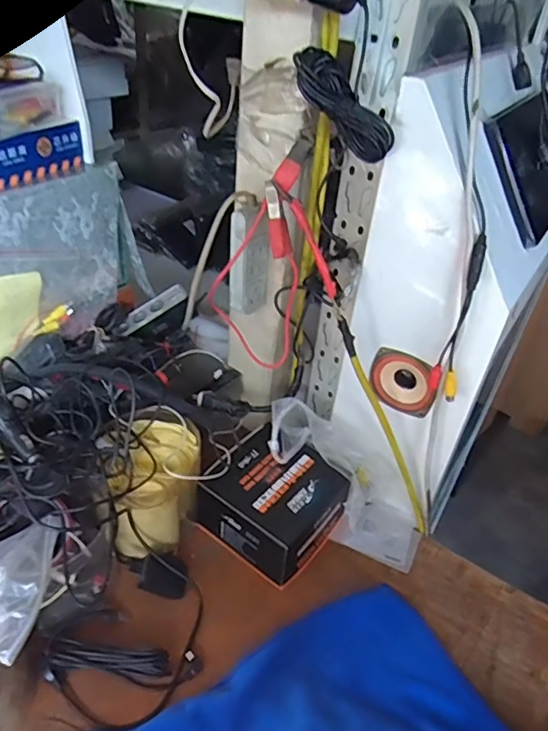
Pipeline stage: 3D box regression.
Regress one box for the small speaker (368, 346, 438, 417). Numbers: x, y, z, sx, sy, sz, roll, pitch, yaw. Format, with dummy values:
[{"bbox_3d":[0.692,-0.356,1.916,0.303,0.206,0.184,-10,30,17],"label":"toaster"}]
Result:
[{"bbox_3d":[0.145,0.016,0.601,0.075,0.071,0.023,30,43,27],"label":"small speaker"}]

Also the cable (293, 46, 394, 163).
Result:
[{"bbox_3d":[0.058,-0.220,0.464,0.106,0.035,0.028,42,33,-19],"label":"cable"}]

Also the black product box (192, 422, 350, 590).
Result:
[{"bbox_3d":[-0.003,0.162,0.648,0.140,0.086,0.127,29,43,27],"label":"black product box"}]

